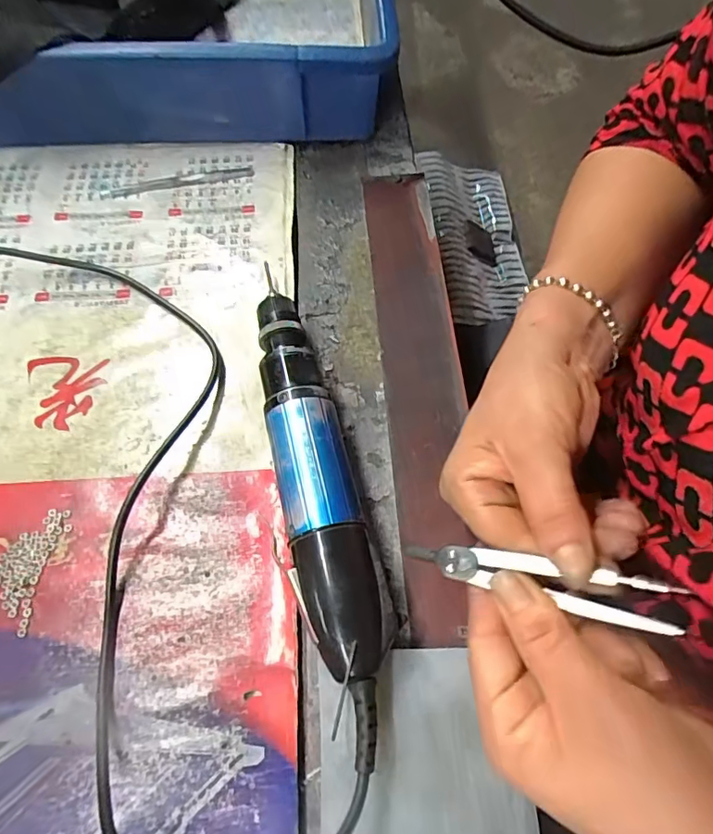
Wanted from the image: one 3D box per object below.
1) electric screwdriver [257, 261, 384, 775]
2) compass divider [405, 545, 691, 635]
[{"bbox_3d":[-0.022,0.030,0.278,0.039,0.038,0.267,-14,66,-6],"label":"electric screwdriver"},{"bbox_3d":[0.074,0.067,0.221,0.110,0.006,0.018,8,63,27],"label":"compass divider"}]

